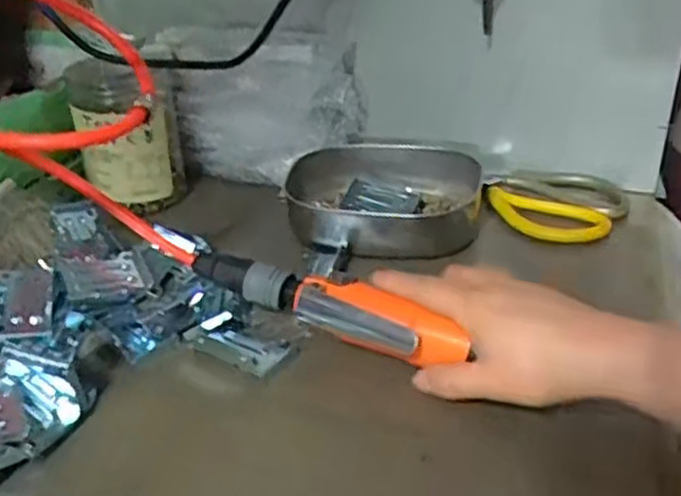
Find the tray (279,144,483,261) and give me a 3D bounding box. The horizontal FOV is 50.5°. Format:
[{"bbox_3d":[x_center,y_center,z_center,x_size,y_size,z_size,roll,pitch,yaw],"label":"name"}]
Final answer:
[{"bbox_3d":[0.031,-0.039,0.585,0.158,0.043,0.127,4,32,10],"label":"tray"}]

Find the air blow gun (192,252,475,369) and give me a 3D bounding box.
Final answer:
[{"bbox_3d":[-0.015,0.035,0.455,0.189,0.031,0.021,16,35,26],"label":"air blow gun"}]

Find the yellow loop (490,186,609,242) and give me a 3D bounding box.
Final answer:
[{"bbox_3d":[0.166,-0.027,0.587,0.099,0.010,0.058,9,33,18],"label":"yellow loop"}]

